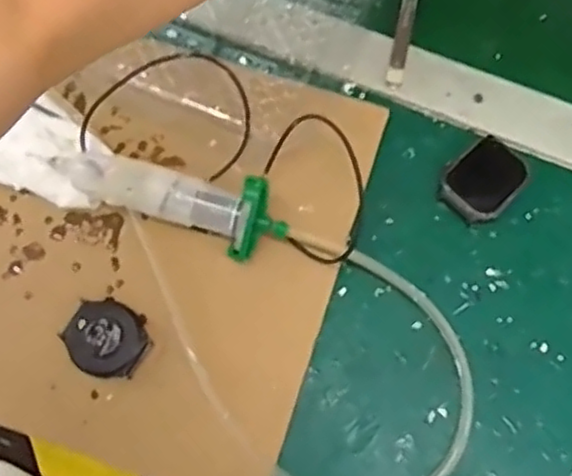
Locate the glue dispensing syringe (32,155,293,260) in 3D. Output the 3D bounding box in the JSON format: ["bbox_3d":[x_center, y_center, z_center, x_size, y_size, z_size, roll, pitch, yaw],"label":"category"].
[{"bbox_3d":[-0.070,-0.027,0.409,0.146,0.037,0.043,19,76,7],"label":"glue dispensing syringe"}]

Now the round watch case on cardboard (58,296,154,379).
[{"bbox_3d":[-0.105,0.059,0.400,0.047,0.015,0.043,0,75,2],"label":"round watch case on cardboard"}]

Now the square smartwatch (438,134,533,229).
[{"bbox_3d":[0.124,-0.036,0.423,0.040,0.012,0.057,43,81,11],"label":"square smartwatch"}]

